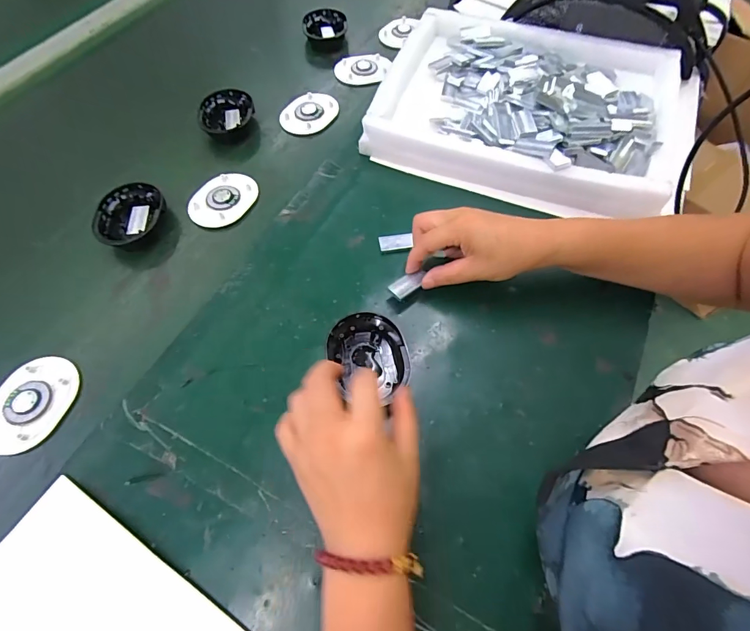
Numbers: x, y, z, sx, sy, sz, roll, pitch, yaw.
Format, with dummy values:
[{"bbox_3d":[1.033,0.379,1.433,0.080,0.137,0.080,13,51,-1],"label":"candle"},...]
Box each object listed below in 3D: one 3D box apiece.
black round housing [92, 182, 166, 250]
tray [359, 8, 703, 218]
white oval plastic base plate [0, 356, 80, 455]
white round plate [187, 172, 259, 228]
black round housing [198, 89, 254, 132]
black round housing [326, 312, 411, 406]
[{"bbox_3d":[-0.281,-0.112,0.456,0.067,0.024,0.089,-12,62,-6],"label":"black round housing"},{"bbox_3d":[0.212,-0.275,0.519,0.401,0.053,0.296,20,64,11],"label":"tray"},{"bbox_3d":[-0.316,0.080,0.362,0.063,0.010,0.089,16,63,9],"label":"white oval plastic base plate"},{"bbox_3d":[-0.183,-0.142,0.478,0.067,0.007,0.086,29,66,15],"label":"white round plate"},{"bbox_3d":[-0.202,-0.273,0.542,0.070,0.026,0.083,-5,62,-2],"label":"black round housing"},{"bbox_3d":[-0.006,0.037,0.367,0.074,0.022,0.076,2,62,2],"label":"black round housing"}]

